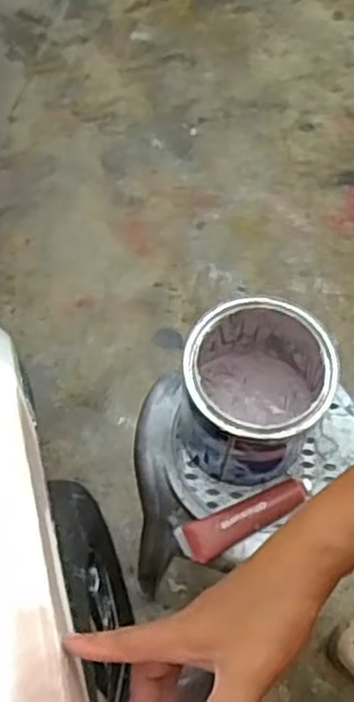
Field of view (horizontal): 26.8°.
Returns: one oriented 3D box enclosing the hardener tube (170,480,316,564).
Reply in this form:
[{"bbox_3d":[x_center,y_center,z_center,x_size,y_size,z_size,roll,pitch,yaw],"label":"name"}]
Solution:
[{"bbox_3d":[0.086,0.200,0.915,0.176,0.025,0.048,-28,65,-10],"label":"hardener tube"}]

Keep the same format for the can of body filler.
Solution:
[{"bbox_3d":[0.088,0.054,0.879,0.155,0.212,0.164,-1,64,2],"label":"can of body filler"}]

